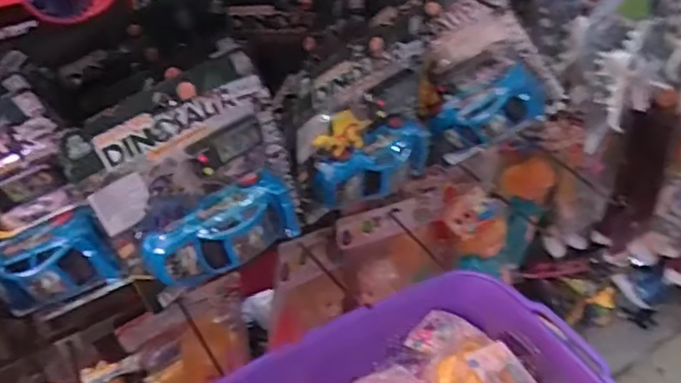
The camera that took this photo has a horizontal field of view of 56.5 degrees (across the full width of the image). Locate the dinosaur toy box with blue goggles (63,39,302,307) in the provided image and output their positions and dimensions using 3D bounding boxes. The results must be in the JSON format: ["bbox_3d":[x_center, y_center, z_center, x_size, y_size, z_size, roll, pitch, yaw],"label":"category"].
[{"bbox_3d":[-0.138,-0.011,0.623,0.198,0.209,0.066,-27,28,-21],"label":"dinosaur toy box with blue goggles"}]

